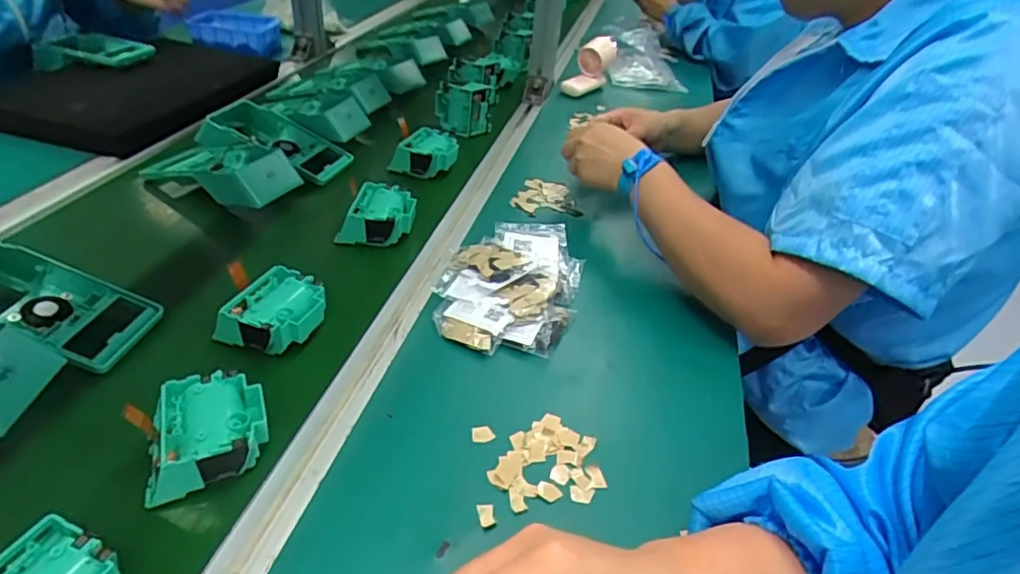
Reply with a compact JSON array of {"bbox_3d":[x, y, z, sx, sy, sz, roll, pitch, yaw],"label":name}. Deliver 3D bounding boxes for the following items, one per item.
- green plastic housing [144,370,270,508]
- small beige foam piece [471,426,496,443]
[{"bbox_3d":[-0.210,0.101,0.401,0.078,0.036,0.079,-8,40,-19],"label":"green plastic housing"},{"bbox_3d":[-0.021,0.114,0.448,0.018,0.008,0.011,-5,40,-15],"label":"small beige foam piece"}]

